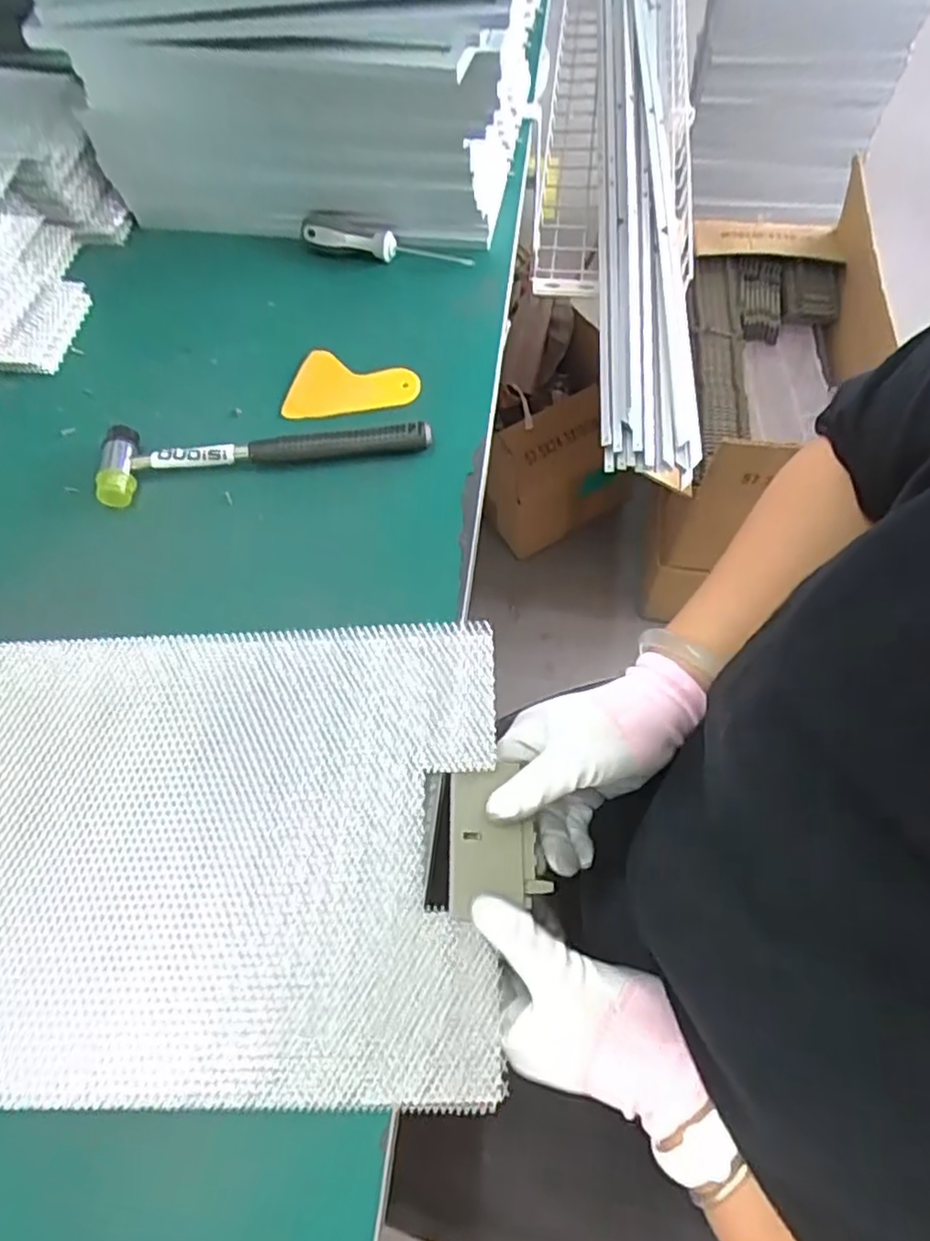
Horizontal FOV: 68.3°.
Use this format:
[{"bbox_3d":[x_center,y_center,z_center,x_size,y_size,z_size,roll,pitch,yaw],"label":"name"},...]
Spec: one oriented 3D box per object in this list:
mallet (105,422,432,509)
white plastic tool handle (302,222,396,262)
[{"bbox_3d":[-0.147,-0.123,0.507,0.240,0.025,0.053,-5,64,1],"label":"mallet"},{"bbox_3d":[-0.102,-0.330,0.597,0.085,0.022,0.015,10,65,9],"label":"white plastic tool handle"}]

